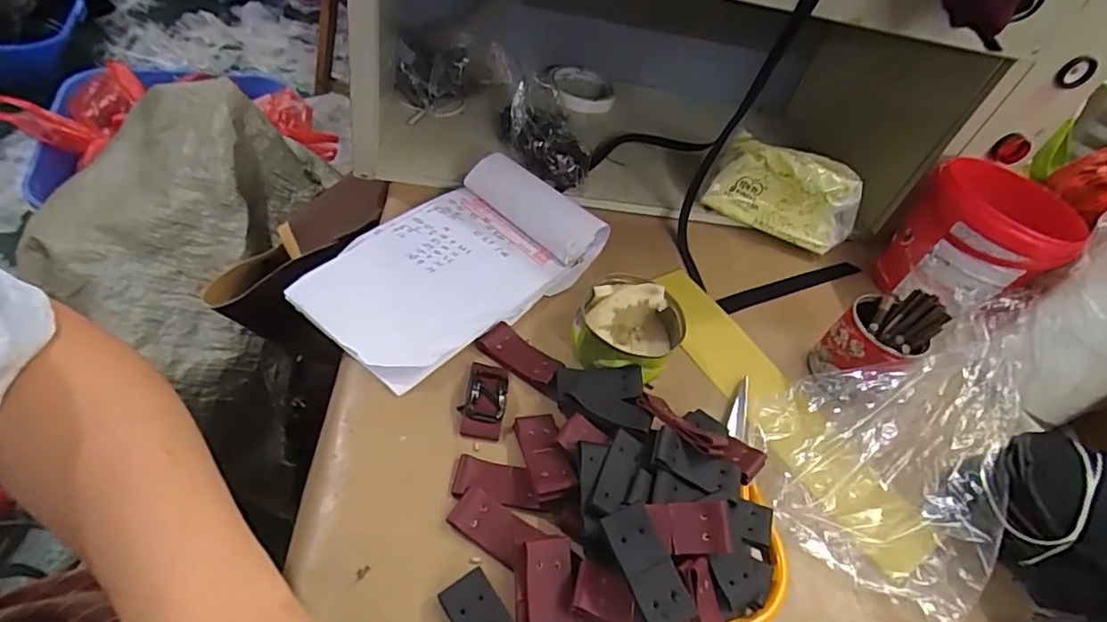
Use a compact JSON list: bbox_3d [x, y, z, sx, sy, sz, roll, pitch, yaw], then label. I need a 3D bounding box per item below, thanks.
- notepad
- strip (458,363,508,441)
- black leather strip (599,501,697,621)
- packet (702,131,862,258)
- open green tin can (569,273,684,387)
[{"bbox_3d":[-0.080,-0.043,0.475,0.137,0.030,0.242,35,54,23],"label":"notepad"},{"bbox_3d":[-0.048,0.060,0.394,0.029,0.008,0.060,13,46,-5],"label":"strip"},{"bbox_3d":[0.049,0.135,0.297,0.025,0.004,0.060,-20,64,-13],"label":"black leather strip"},{"bbox_3d":[0.238,-0.117,0.586,0.149,0.097,0.043,25,48,7],"label":"packet"},{"bbox_3d":[0.057,0.016,0.446,0.077,0.045,0.081,9,47,-9],"label":"open green tin can"}]

